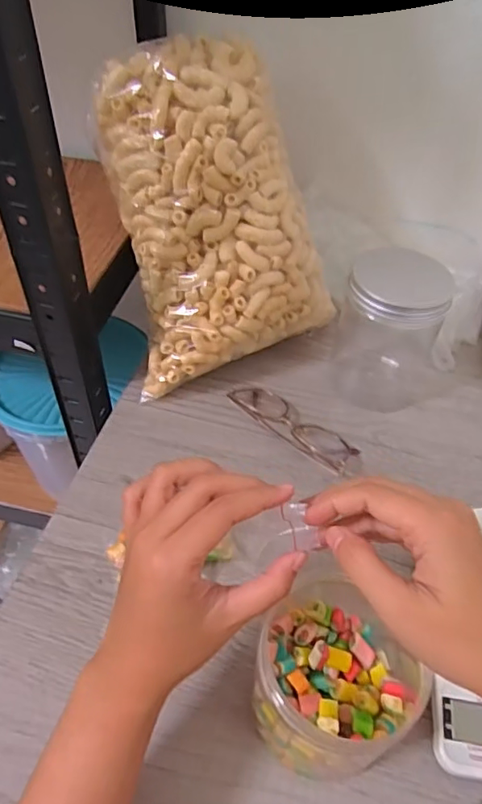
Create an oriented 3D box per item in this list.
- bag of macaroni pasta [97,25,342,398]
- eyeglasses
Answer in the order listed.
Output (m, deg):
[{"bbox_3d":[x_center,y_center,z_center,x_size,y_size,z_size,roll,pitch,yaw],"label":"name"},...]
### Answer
[{"bbox_3d":[-0.036,-0.173,0.500,0.192,0.285,0.085,-17,14,5],"label":"bag of macaroni pasta"},{"bbox_3d":[0.048,0.021,0.497,0.039,0.029,0.129,-35,58,-30],"label":"eyeglasses"}]

